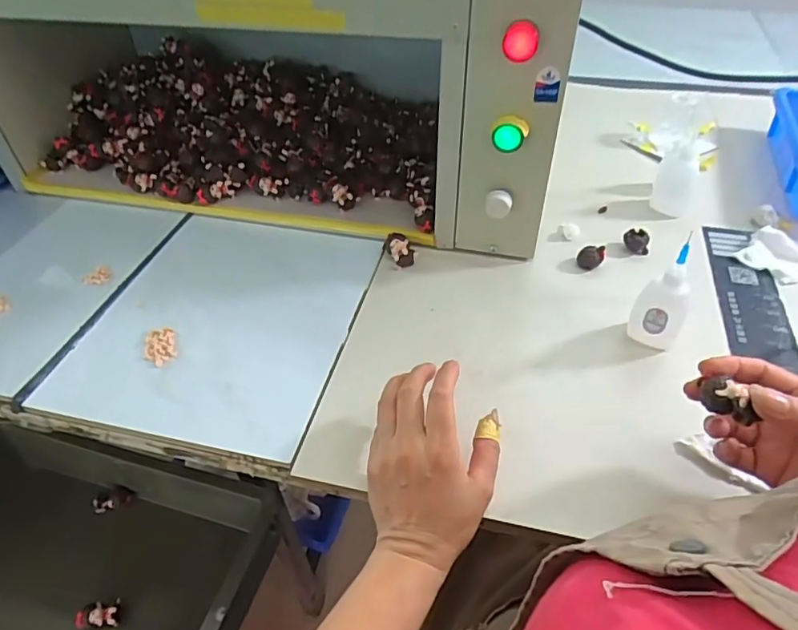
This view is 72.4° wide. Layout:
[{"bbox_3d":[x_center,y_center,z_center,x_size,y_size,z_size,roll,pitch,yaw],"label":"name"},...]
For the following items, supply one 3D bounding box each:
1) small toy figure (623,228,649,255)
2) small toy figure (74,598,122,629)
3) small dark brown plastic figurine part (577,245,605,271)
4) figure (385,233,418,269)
[{"bbox_3d":[0.255,-0.079,0.586,0.027,0.018,0.019,18,48,20],"label":"small toy figure"},{"bbox_3d":[-0.336,0.335,0.608,0.043,0.022,0.025,-8,45,-4],"label":"small toy figure"},{"bbox_3d":[0.201,-0.061,0.573,0.024,0.020,0.022,18,48,20],"label":"small dark brown plastic figurine part"},{"bbox_3d":[0.002,-0.069,0.588,0.025,0.022,0.042,-20,47,-16],"label":"figure"}]

